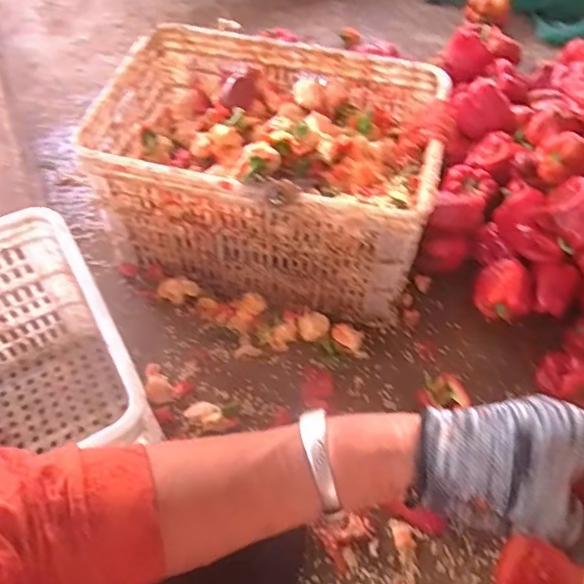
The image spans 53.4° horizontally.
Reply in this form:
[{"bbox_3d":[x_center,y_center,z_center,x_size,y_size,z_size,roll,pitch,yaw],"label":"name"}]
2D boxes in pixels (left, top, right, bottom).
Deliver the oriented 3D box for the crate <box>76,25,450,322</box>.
[{"bbox_3d":[-0.031,-0.215,1.018,0.524,0.294,0.380,13,55,7],"label":"crate"}]

